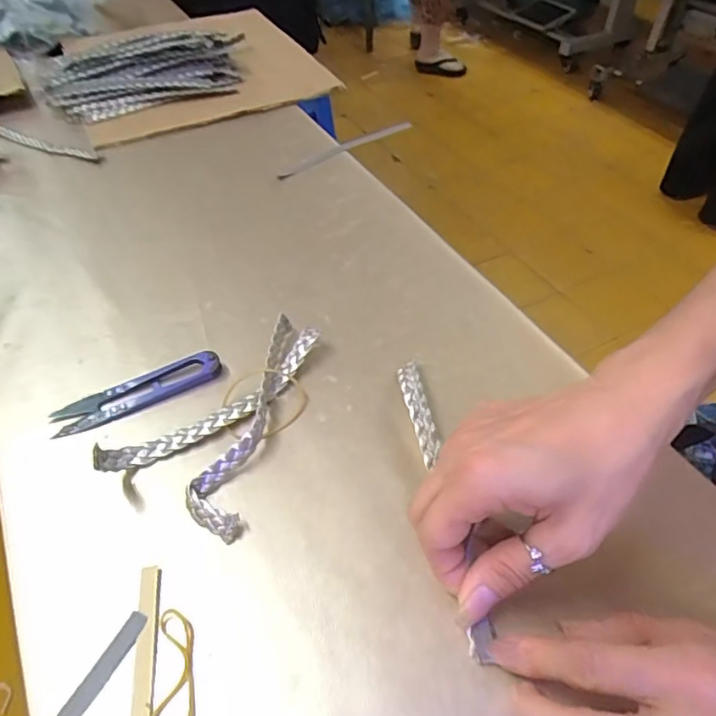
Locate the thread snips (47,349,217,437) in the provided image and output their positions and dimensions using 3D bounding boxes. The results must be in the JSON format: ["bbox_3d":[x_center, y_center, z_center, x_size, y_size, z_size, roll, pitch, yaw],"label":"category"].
[{"bbox_3d":[-0.131,0.020,0.340,0.098,0.011,0.023,-21,51,-19],"label":"thread snips"}]

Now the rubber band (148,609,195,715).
[{"bbox_3d":[-0.078,0.135,0.242,0.020,0.004,0.054,-2,48,-3],"label":"rubber band"}]

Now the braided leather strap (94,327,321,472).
[{"bbox_3d":[-0.079,0.025,0.330,0.144,0.015,0.028,-34,57,-28],"label":"braided leather strap"}]

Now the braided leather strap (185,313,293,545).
[{"bbox_3d":[-0.066,0.031,0.326,0.029,0.017,0.144,6,48,5],"label":"braided leather strap"}]

